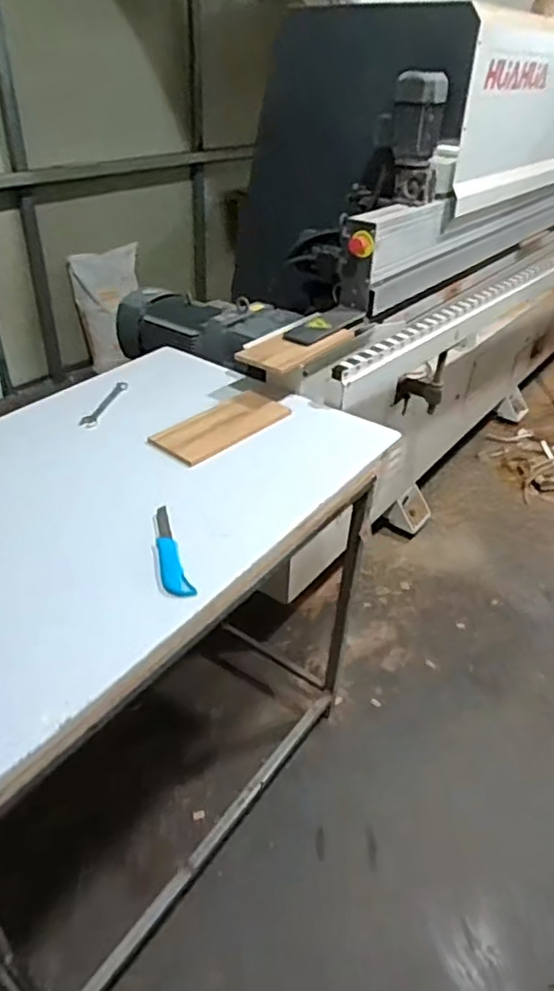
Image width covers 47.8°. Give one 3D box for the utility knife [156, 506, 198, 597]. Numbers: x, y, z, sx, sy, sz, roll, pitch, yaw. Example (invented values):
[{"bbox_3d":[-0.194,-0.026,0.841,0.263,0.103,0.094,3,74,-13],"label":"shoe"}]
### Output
[{"bbox_3d":[-0.174,0.088,0.994,0.042,0.019,0.216,-10,38,-17],"label":"utility knife"}]

